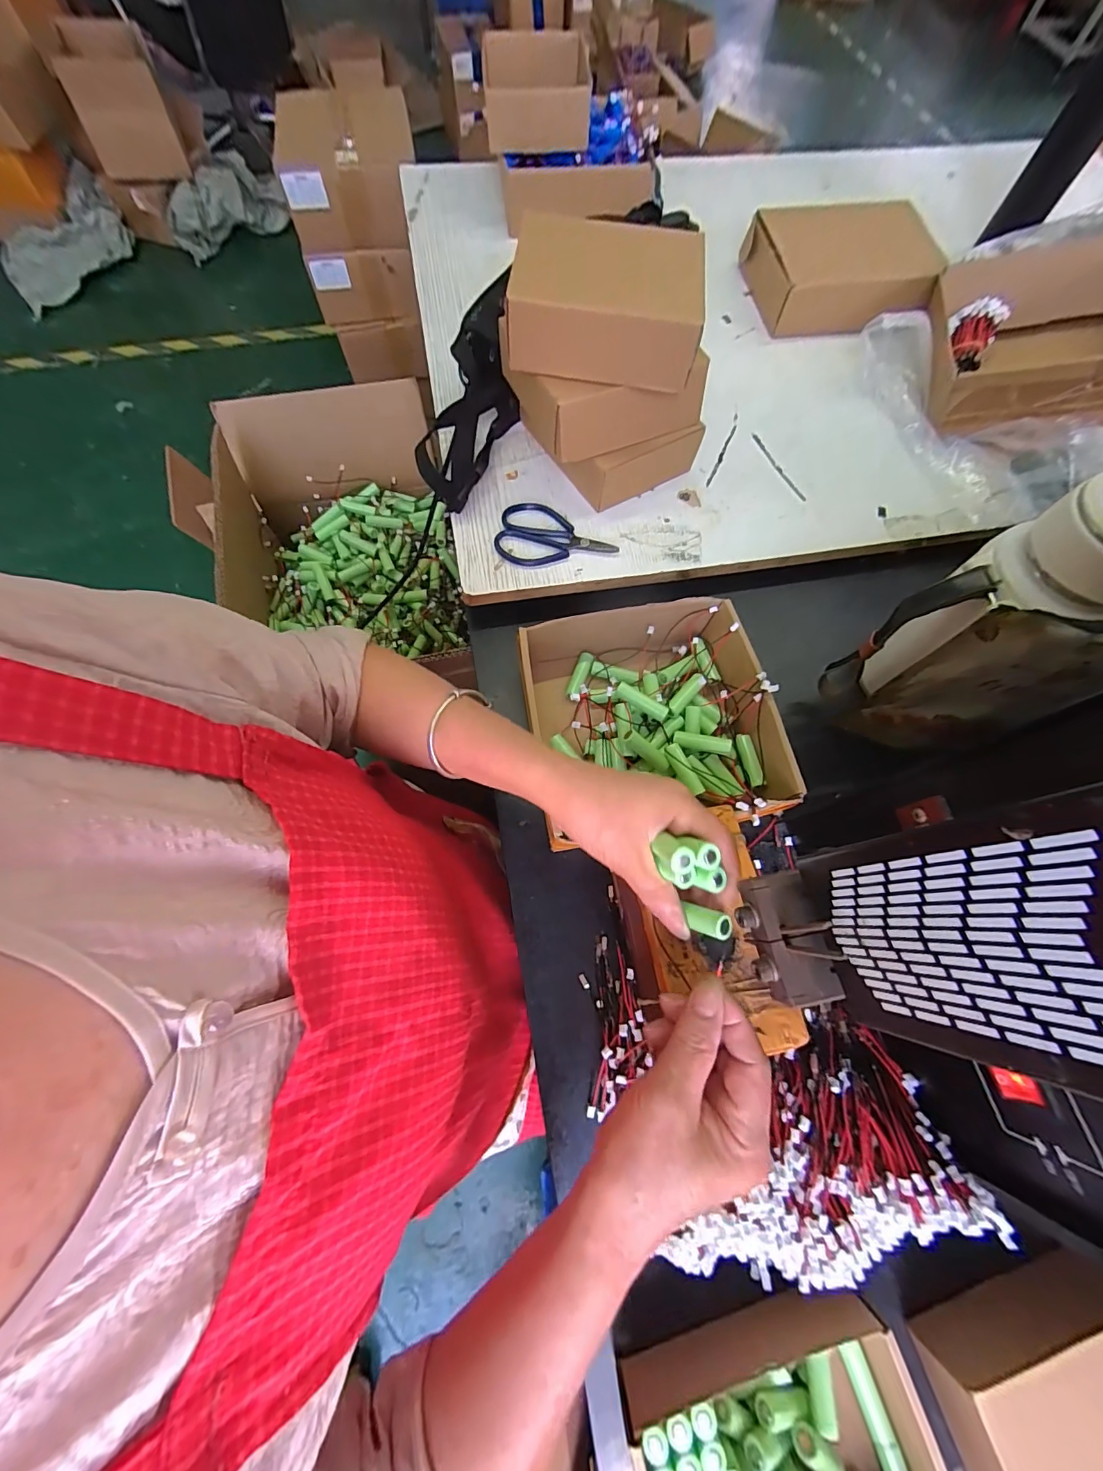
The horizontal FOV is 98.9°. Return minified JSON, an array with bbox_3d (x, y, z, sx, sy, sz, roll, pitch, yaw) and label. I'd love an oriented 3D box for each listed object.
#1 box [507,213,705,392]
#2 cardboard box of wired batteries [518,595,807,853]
[{"bbox_3d":[0.044,-0.392,0.426,0.163,0.050,0.151,6,70,0],"label":"box"},{"bbox_3d":[0.090,-0.016,0.424,0.205,0.078,0.198,-11,71,-6],"label":"cardboard box of wired batteries"}]

